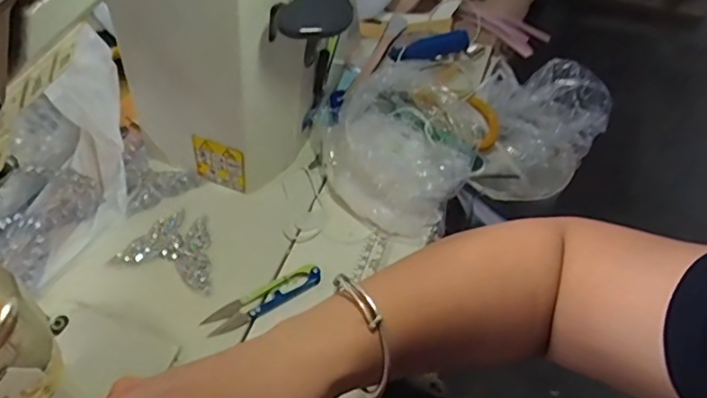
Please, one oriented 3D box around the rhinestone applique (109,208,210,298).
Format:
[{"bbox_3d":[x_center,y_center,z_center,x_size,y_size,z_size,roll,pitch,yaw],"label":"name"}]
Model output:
[{"bbox_3d":[-0.154,0.042,0.510,0.083,0.012,0.070,19,54,-1],"label":"rhinestone applique"}]

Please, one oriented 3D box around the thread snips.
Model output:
[{"bbox_3d":[-0.074,0.083,0.485,0.102,0.005,0.023,-26,55,-20],"label":"thread snips"}]

